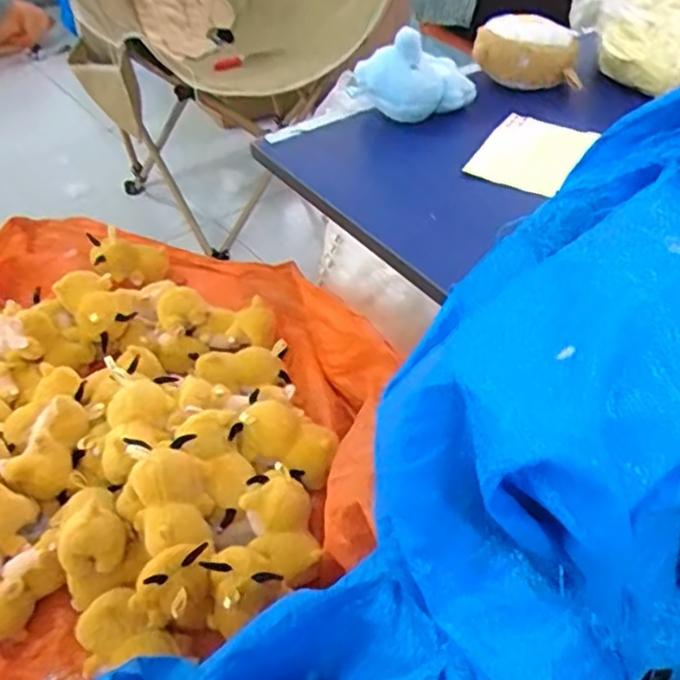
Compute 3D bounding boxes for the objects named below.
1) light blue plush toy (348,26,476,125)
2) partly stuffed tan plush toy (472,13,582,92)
[{"bbox_3d":[0.072,-0.257,0.679,0.116,0.086,0.069,-2,43,1],"label":"light blue plush toy"},{"bbox_3d":[0.191,-0.288,0.715,0.100,0.070,0.078,-5,43,-2],"label":"partly stuffed tan plush toy"}]

